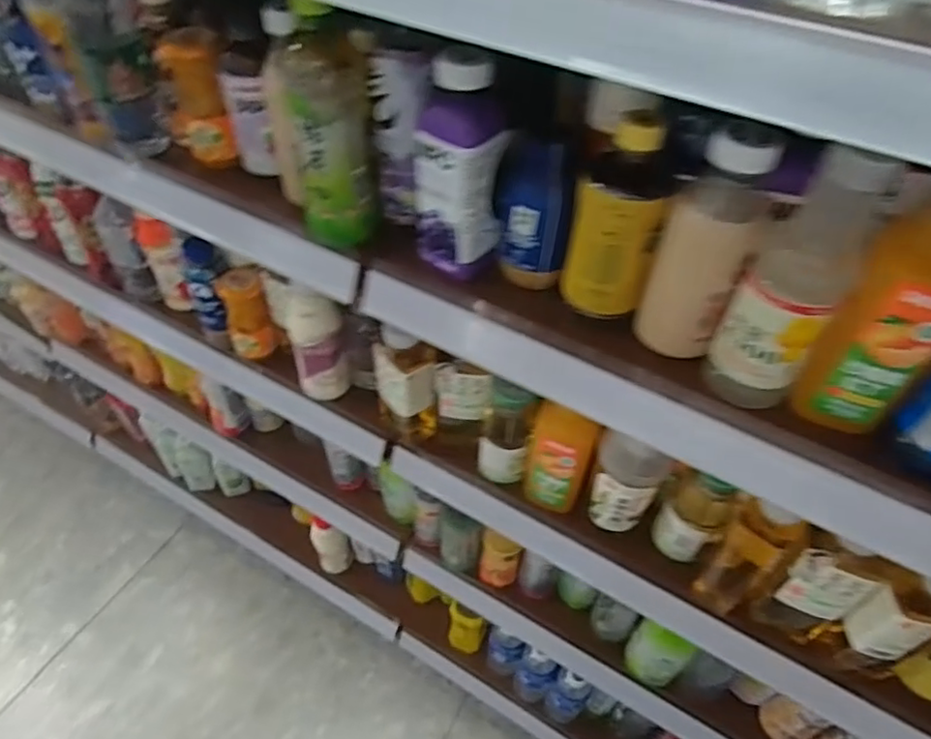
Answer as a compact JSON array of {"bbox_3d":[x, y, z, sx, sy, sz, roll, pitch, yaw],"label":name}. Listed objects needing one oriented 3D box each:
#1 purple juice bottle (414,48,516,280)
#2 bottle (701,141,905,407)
[{"bbox_3d":[-0.003,-0.161,0.513,0.061,0.172,0.055,36,57,25],"label":"purple juice bottle"},{"bbox_3d":[0.217,-0.049,0.421,0.063,0.198,0.053,28,54,21],"label":"bottle"}]

